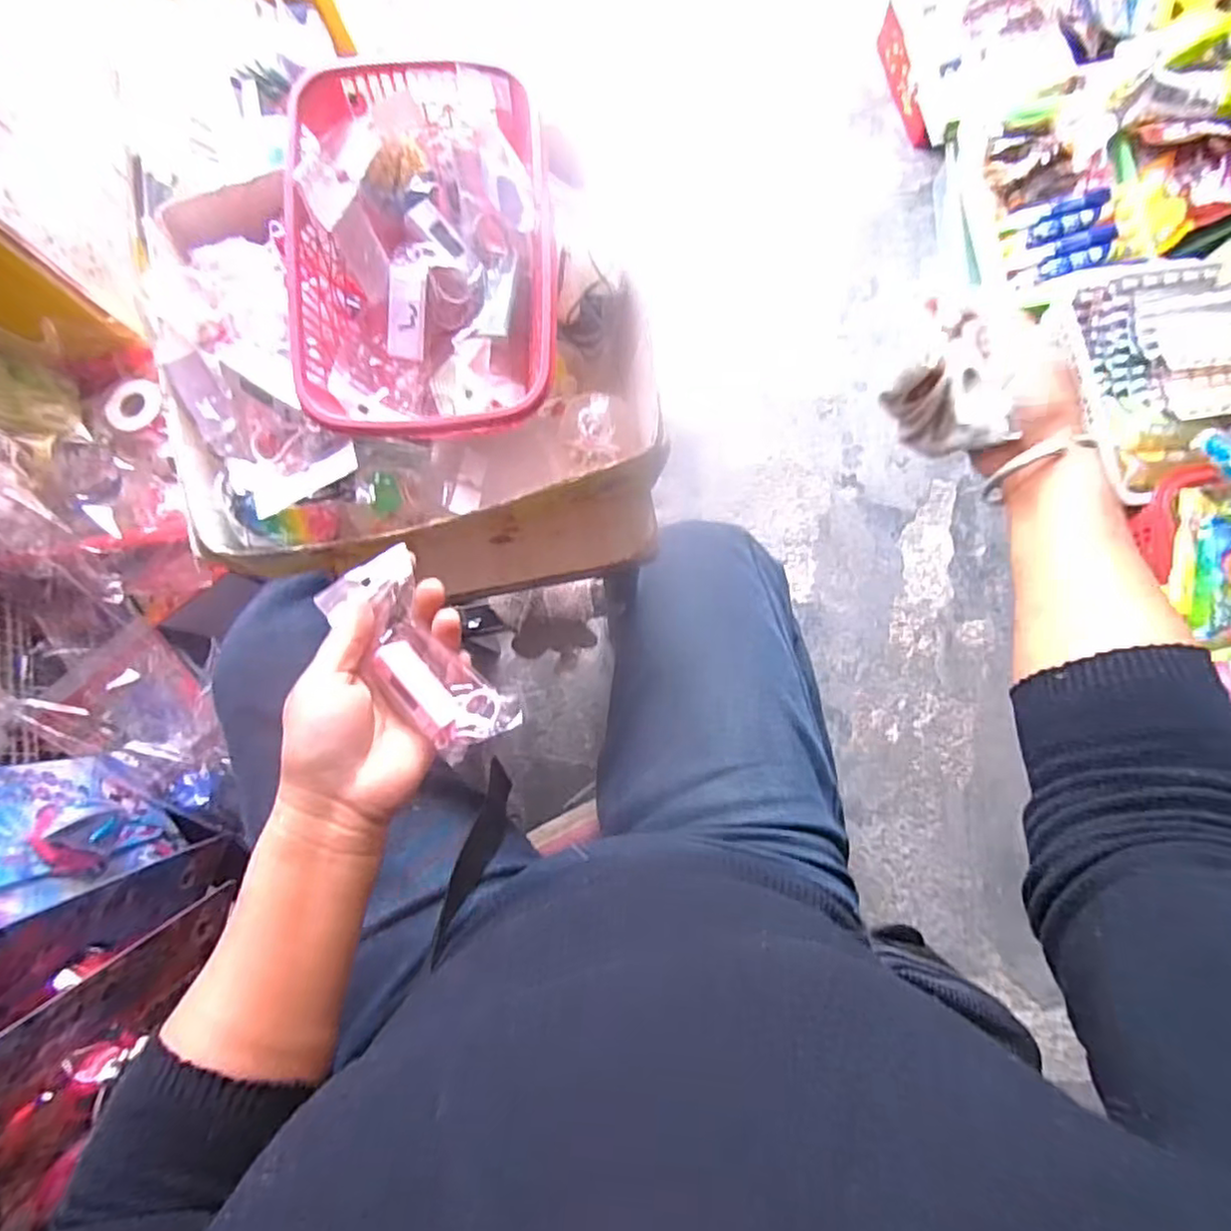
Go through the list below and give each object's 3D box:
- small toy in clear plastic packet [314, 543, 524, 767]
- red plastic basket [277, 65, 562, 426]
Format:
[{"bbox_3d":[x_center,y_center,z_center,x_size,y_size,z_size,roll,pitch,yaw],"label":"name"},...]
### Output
[{"bbox_3d":[-0.108,0.022,0.365,0.055,0.019,0.122,-38,86,-4],"label":"small toy in clear plastic packet"},{"bbox_3d":[-0.110,-0.213,0.404,0.144,0.077,0.213,-5,81,1],"label":"red plastic basket"}]

